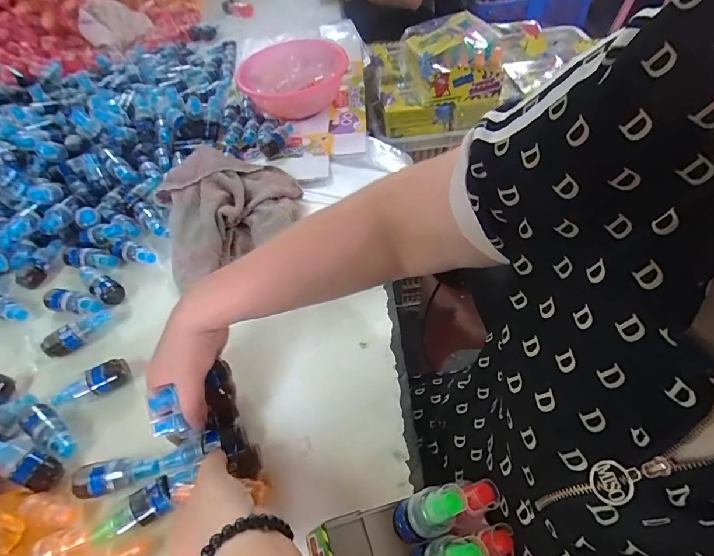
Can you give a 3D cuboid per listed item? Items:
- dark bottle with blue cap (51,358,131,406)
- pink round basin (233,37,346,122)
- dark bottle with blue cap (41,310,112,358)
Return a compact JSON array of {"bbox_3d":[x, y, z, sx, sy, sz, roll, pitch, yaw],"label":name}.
[{"bbox_3d":[-0.294,0.118,0.452,0.076,0.026,0.024,-26,54,-19],"label":"dark bottle with blue cap"},{"bbox_3d":[-0.129,-0.403,0.823,0.205,0.071,0.243,-18,52,-12],"label":"pink round basin"},{"bbox_3d":[-0.342,0.067,0.500,0.029,0.025,0.077,32,58,25],"label":"dark bottle with blue cap"}]

